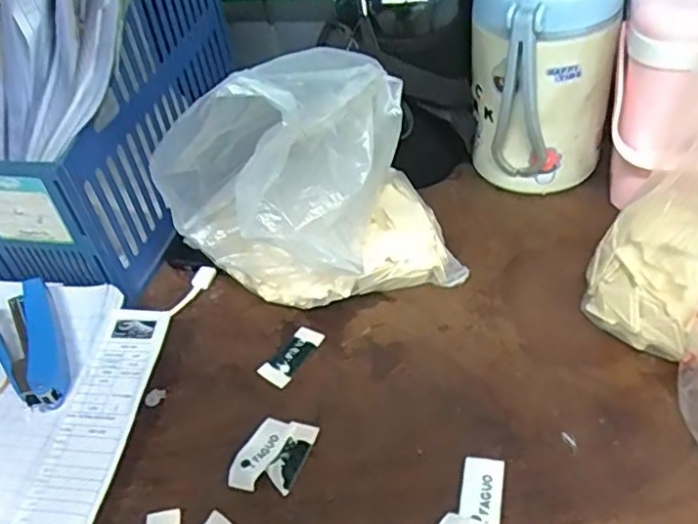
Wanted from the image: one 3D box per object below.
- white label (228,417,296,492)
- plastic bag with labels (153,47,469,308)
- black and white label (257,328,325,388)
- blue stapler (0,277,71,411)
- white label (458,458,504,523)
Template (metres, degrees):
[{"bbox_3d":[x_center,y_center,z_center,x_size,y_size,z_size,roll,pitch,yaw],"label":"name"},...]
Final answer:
[{"bbox_3d":[-0.049,0.106,0.360,0.020,0.007,0.046,17,49,26],"label":"white label"},{"bbox_3d":[-0.012,-0.038,0.376,0.160,0.180,0.086,-32,48,-22],"label":"plastic bag with labels"},{"bbox_3d":[-0.036,0.060,0.416,0.018,0.006,0.045,24,52,30],"label":"black and white label"},{"bbox_3d":[-0.192,0.049,0.395,0.042,0.028,0.087,-32,48,-22],"label":"blue stapler"},{"bbox_3d":[0.067,0.121,0.328,0.020,0.004,0.047,5,45,15],"label":"white label"}]

